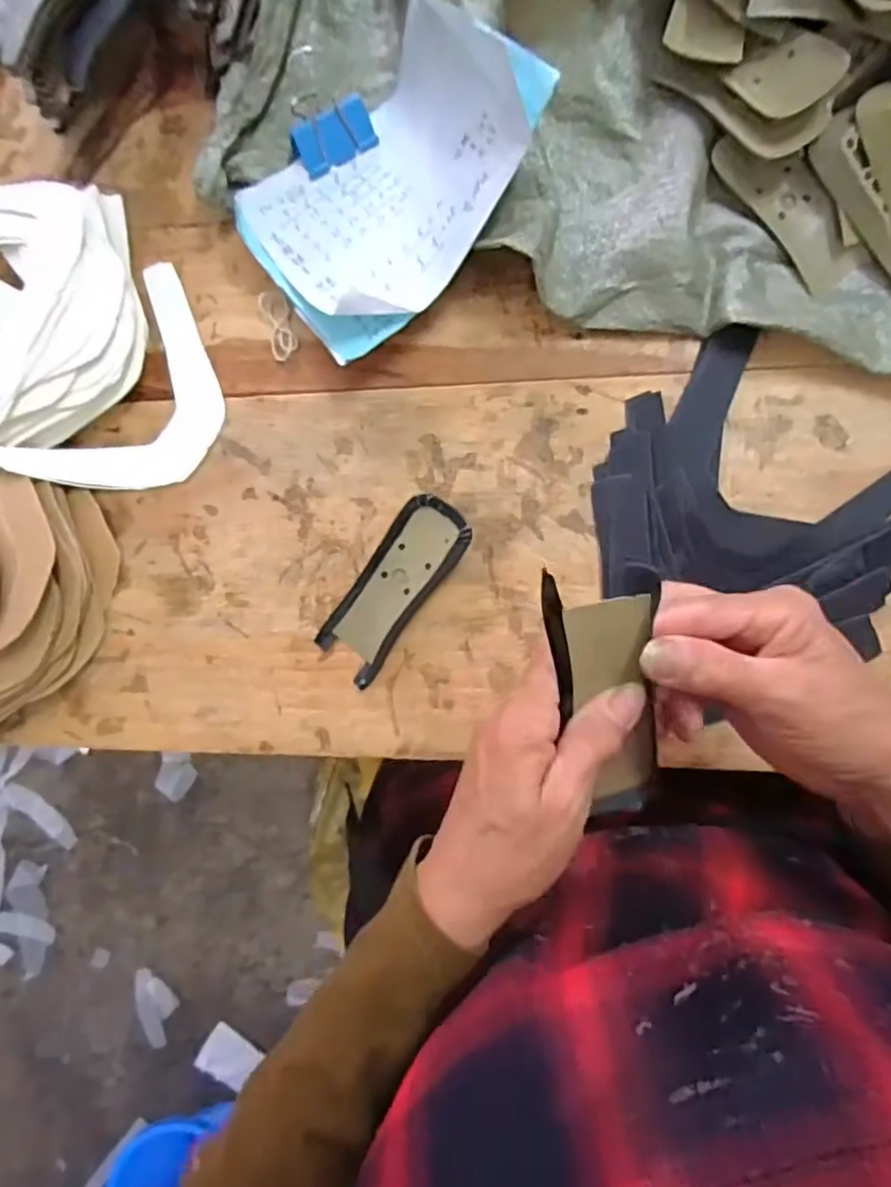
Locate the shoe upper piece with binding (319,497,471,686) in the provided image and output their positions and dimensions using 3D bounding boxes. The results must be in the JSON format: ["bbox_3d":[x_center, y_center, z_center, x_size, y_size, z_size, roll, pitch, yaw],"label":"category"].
[{"bbox_3d":[-0.032,-0.004,0.395,0.046,0.016,0.118,37,93,8],"label":"shoe upper piece with binding"}]

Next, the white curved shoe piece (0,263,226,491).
[{"bbox_3d":[-0.205,-0.125,0.420,0.105,0.025,0.165,38,93,8],"label":"white curved shoe piece"}]

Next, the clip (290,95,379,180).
[{"bbox_3d":[-0.070,-0.288,0.403,0.051,0.018,0.030,-25,84,7],"label":"clip"}]

